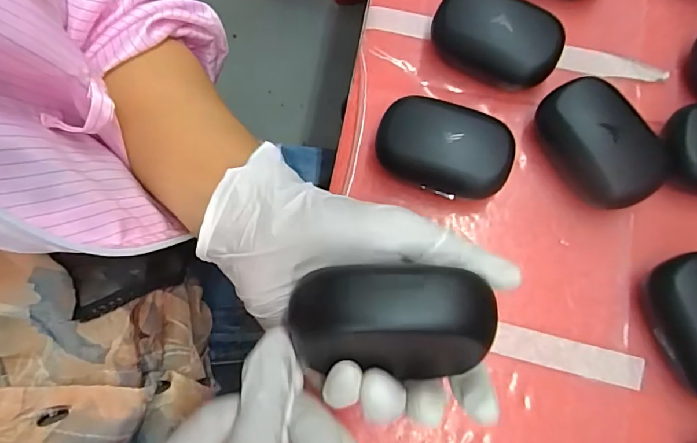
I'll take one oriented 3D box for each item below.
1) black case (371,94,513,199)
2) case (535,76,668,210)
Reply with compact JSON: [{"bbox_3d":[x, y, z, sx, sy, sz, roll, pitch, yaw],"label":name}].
[{"bbox_3d":[0.061,-0.046,0.297,0.082,0.041,0.058,18,78,6],"label":"black case"},{"bbox_3d":[0.162,-0.050,0.296,0.054,0.033,0.083,-32,78,-6],"label":"case"}]

